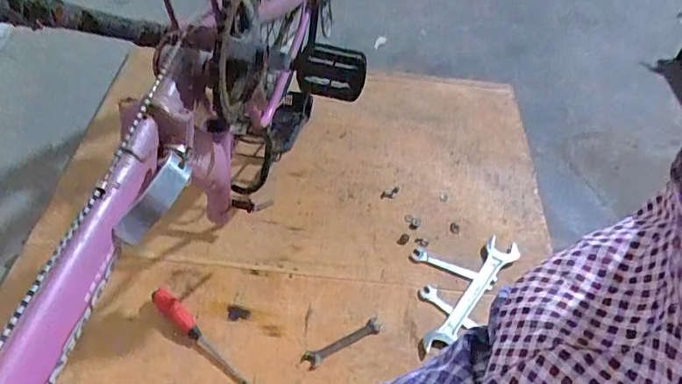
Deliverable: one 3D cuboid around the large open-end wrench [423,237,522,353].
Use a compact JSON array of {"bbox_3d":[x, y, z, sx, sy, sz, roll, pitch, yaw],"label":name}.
[{"bbox_3d":[0.249,0.179,0.927,0.059,0.016,0.296,31,55,19],"label":"large open-end wrench"}]

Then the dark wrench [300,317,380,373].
[{"bbox_3d":[0.003,0.253,0.852,0.142,0.011,0.029,-22,56,-21],"label":"dark wrench"}]

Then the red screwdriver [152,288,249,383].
[{"bbox_3d":[-0.229,0.236,0.826,0.220,0.038,0.031,36,56,22],"label":"red screwdriver"}]

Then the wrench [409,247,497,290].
[{"bbox_3d":[0.214,0.143,0.968,0.162,0.007,0.034,20,52,12],"label":"wrench"}]

